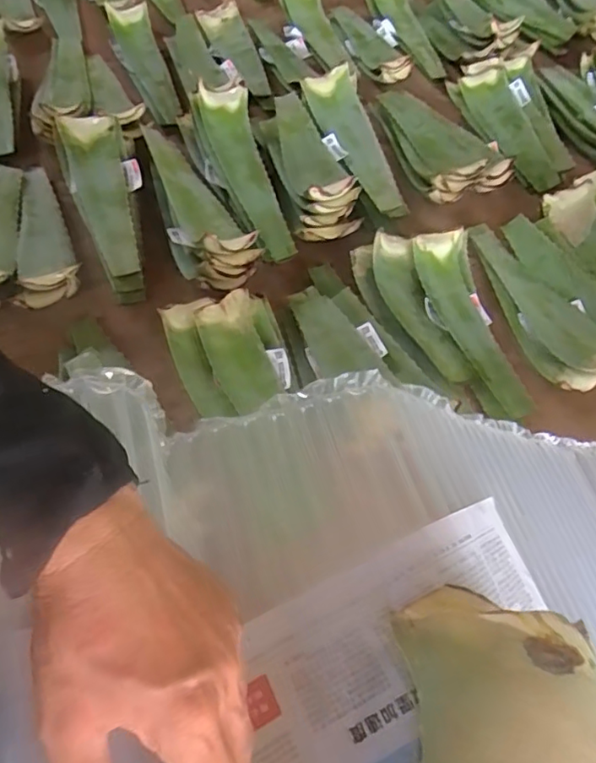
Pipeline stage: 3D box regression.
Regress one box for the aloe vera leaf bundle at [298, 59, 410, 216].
[{"bbox_3d":[0.118,-0.520,1.265,0.124,0.102,0.392,-11,57,-10],"label":"aloe vera leaf bundle"}]

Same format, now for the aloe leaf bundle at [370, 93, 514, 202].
[{"bbox_3d":[0.325,-0.591,1.369,0.219,0.056,0.421,-14,58,-12],"label":"aloe leaf bundle"}]

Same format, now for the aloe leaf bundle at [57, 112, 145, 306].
[{"bbox_3d":[-0.359,-0.336,1.089,0.131,0.059,0.391,-16,73,-13],"label":"aloe leaf bundle"}]

